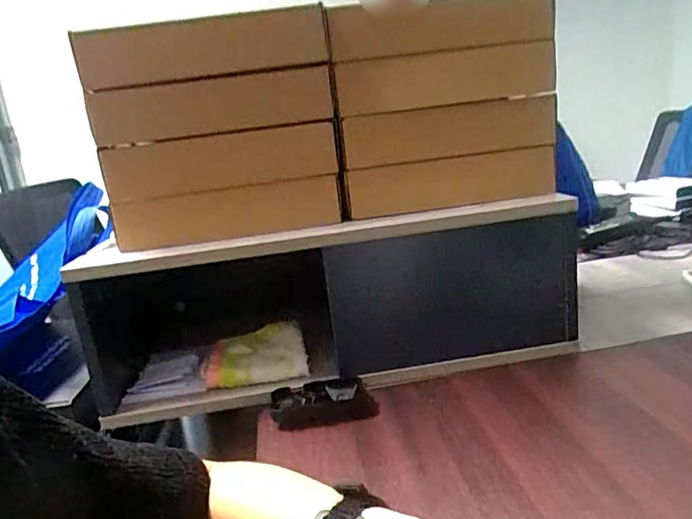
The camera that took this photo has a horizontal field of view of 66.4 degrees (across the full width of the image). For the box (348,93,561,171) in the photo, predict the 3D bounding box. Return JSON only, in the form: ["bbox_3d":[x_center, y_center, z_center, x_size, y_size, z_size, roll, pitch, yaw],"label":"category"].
[{"bbox_3d":[0.124,-0.156,0.650,0.249,0.059,0.123,-6,15,7],"label":"box"}]

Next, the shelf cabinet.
[{"bbox_3d":[-0.034,0.047,0.698,0.611,0.199,0.220,-9,15,-8],"label":"shelf cabinet"}]

